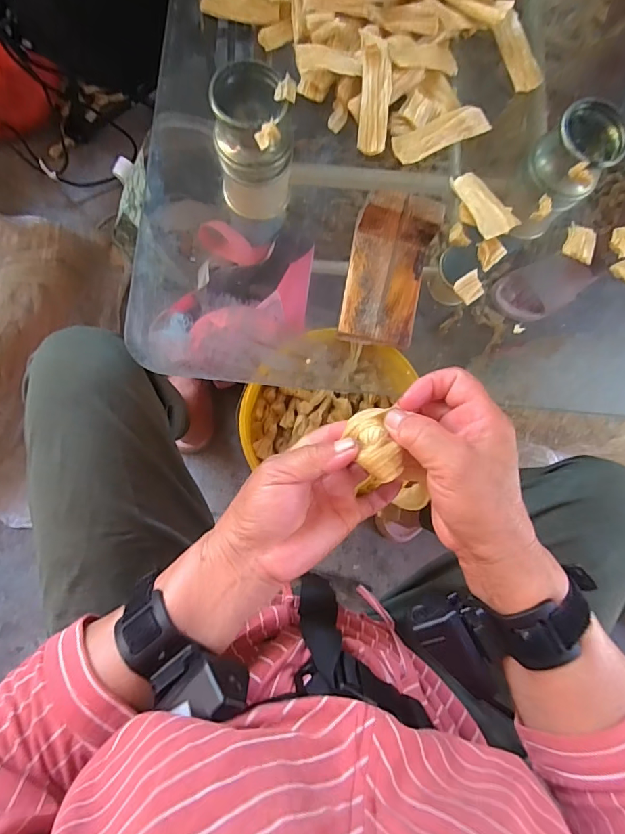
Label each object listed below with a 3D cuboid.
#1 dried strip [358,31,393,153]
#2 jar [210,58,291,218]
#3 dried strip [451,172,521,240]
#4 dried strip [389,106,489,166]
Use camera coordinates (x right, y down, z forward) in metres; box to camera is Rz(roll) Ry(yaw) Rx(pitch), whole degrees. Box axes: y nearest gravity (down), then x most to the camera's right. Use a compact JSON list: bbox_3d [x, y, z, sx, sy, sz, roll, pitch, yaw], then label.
[{"bbox_3d":[0.056,-0.290,0.393,0.026,0.017,0.104,1,89,-8],"label":"dried strip"},{"bbox_3d":[-0.060,-0.280,0.461,0.077,0.154,0.078,0,89,-8],"label":"jar"},{"bbox_3d":[0.151,-0.191,0.396,0.032,0.008,0.068,-27,76,-8],"label":"dried strip"},{"bbox_3d":[0.117,-0.259,0.402,0.093,0.010,0.028,-25,92,-8],"label":"dried strip"}]

